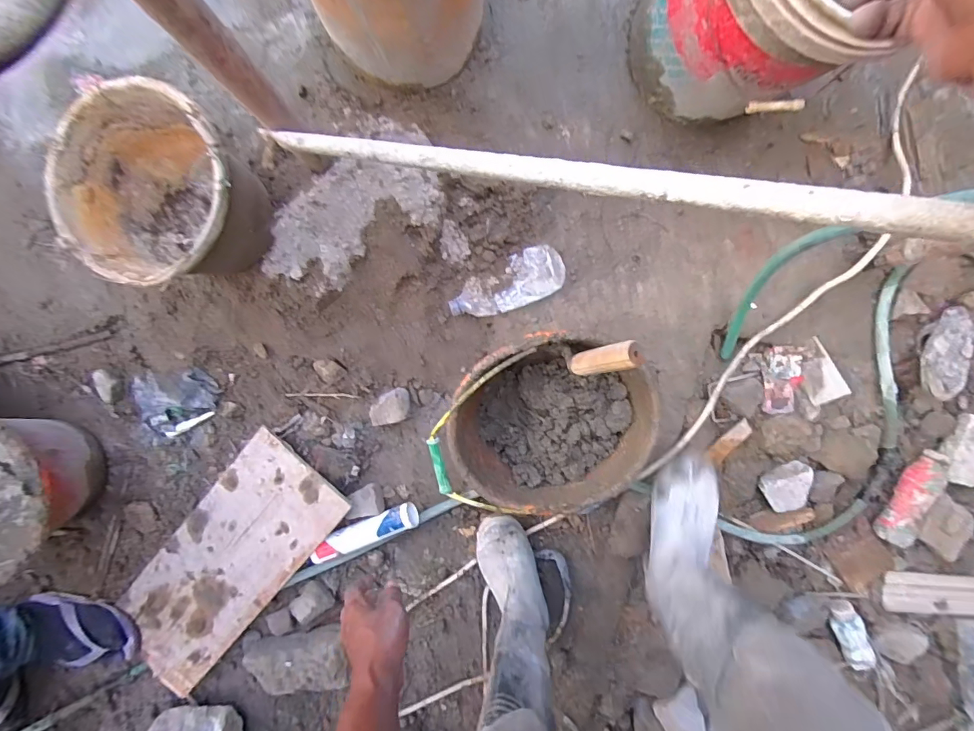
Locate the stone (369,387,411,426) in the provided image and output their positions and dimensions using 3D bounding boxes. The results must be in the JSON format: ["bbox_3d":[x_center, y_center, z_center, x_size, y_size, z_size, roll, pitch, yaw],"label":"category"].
[{"bbox_3d":[-0.186,0.083,0.872,0.090,0.030,0.058,-27,93,2],"label":"stone"}]

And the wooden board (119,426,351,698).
[{"bbox_3d":[-0.517,0.393,0.894,0.224,0.021,0.551,41,99,1],"label":"wooden board"}]

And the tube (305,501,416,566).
[{"bbox_3d":[-0.241,0.326,0.884,0.227,0.061,0.051,-24,93,2],"label":"tube"}]

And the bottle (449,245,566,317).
[{"bbox_3d":[0.038,-0.148,0.841,0.217,0.031,0.091,-22,93,2],"label":"bottle"}]

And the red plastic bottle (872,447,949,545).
[{"bbox_3d":[0.806,0.251,0.864,0.057,0.049,0.193,17,94,-1],"label":"red plastic bottle"}]

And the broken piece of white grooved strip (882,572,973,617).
[{"bbox_3d":[0.929,0.458,0.905,0.276,0.006,0.086,2,94,0],"label":"broken piece of white grooved strip"}]

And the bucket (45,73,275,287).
[{"bbox_3d":[-0.482,-0.261,0.714,0.251,0.224,0.272,0,94,1],"label":"bucket"}]

